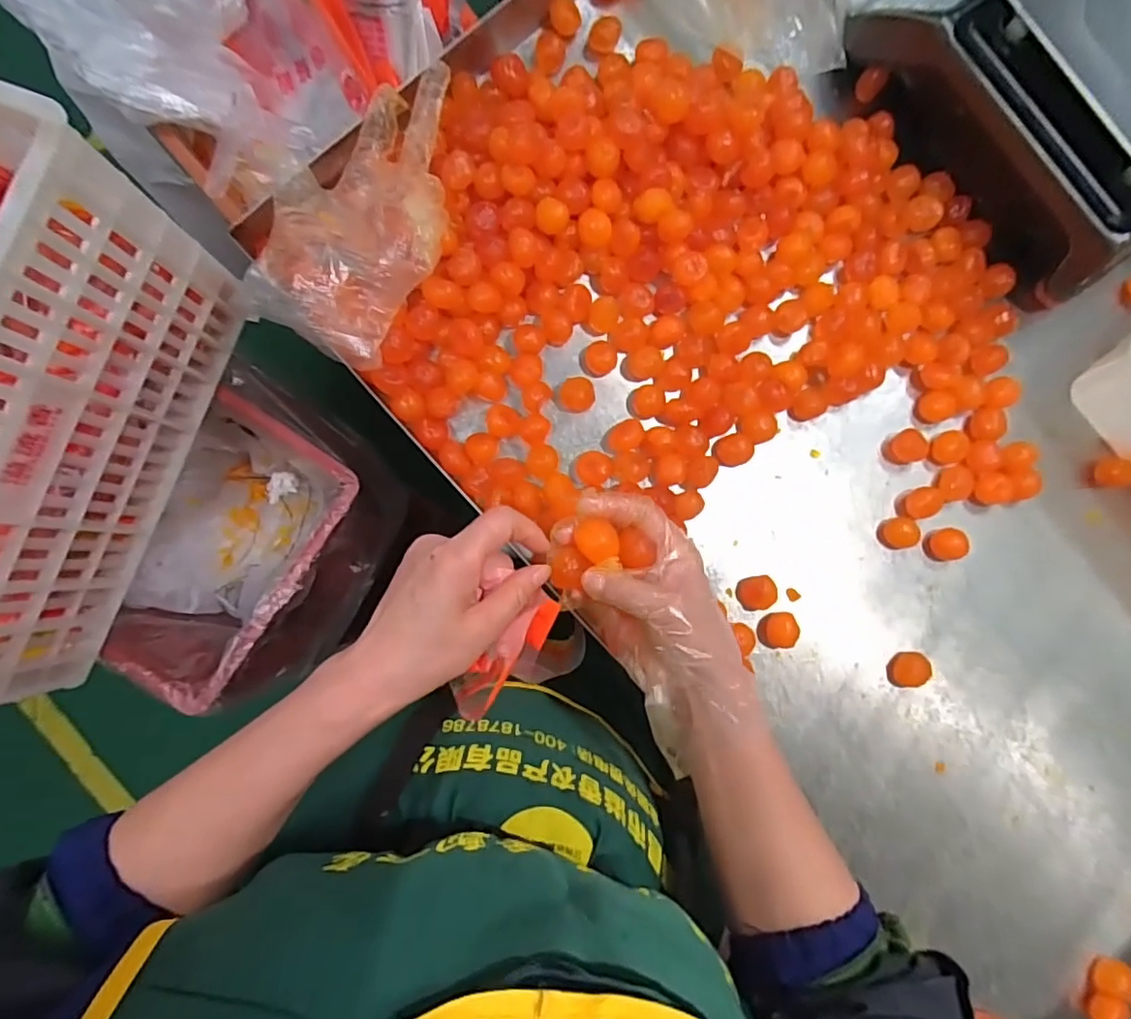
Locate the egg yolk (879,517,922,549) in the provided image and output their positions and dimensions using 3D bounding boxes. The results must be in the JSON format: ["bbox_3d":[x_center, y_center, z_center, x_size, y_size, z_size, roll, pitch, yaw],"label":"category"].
[{"bbox_3d":[0.302,0.021,0.529,0.028,0.021,0.027,0,86,-2],"label":"egg yolk"}]

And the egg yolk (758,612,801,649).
[{"bbox_3d":[0.189,0.107,0.521,0.031,0.023,0.029,-8,86,-3],"label":"egg yolk"}]

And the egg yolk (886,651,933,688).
[{"bbox_3d":[0.305,0.142,0.521,0.033,0.016,0.030,-1,86,-2],"label":"egg yolk"}]

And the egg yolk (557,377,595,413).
[{"bbox_3d":[0.010,-0.103,0.528,0.033,0.024,0.031,0,86,-2],"label":"egg yolk"}]

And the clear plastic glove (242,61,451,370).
[{"bbox_3d":[-0.163,-0.237,0.465,0.126,0.045,0.225,18,85,-1],"label":"clear plastic glove"}]

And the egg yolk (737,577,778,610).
[{"bbox_3d":[0.171,0.074,0.523,0.032,0.018,0.029,-9,86,-3],"label":"egg yolk"}]

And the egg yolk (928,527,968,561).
[{"bbox_3d":[0.346,0.032,0.530,0.029,0.020,0.029,0,86,-2],"label":"egg yolk"}]

